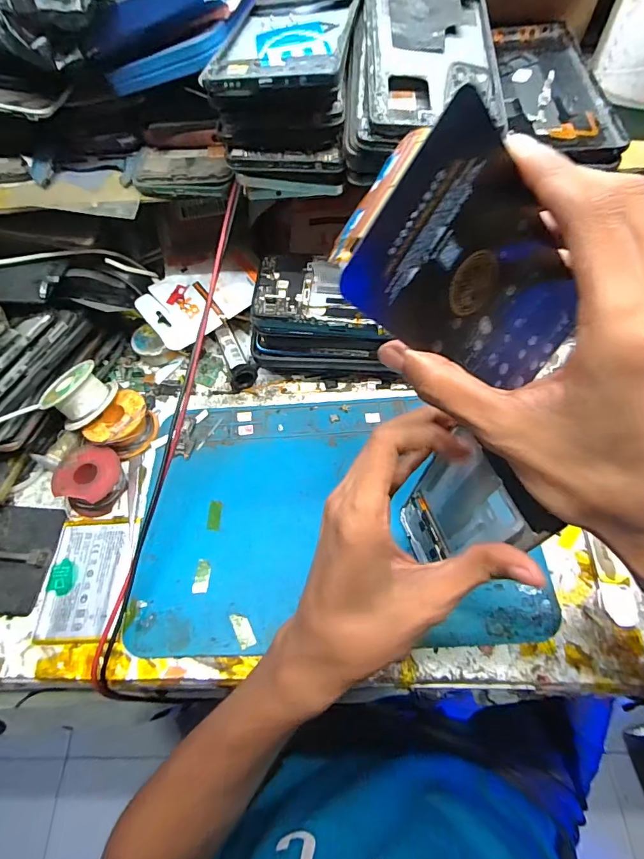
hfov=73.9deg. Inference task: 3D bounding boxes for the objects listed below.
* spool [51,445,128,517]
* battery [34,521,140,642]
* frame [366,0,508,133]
[{"bbox_3d":[-0.189,0.040,0.345,0.050,0.026,0.050,-2,61,3],"label":"spool"},{"bbox_3d":[-0.174,0.109,0.318,0.060,0.008,0.083,-1,61,3],"label":"battery"},{"bbox_3d":[0.064,-0.232,0.252,0.074,0.007,0.151,1,73,-3],"label":"frame"}]

